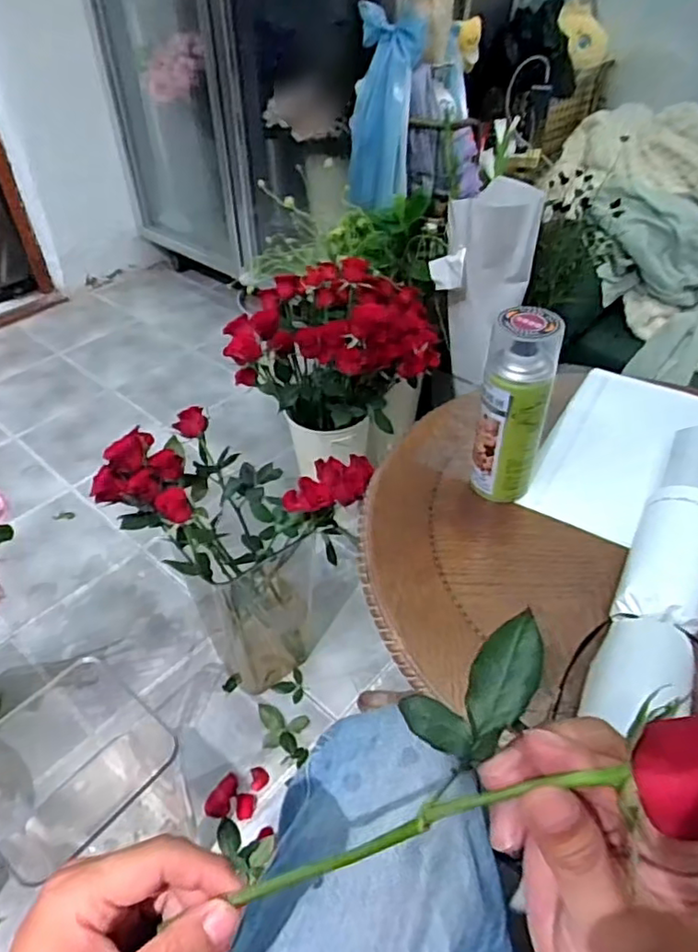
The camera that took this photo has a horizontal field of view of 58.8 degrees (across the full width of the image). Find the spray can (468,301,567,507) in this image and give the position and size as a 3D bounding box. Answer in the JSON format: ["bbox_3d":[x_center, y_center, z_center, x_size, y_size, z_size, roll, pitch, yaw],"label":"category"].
[{"bbox_3d":[0.165,-0.065,0.621,0.064,0.198,0.061,0,43,0],"label":"spray can"}]

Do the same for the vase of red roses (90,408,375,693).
[{"bbox_3d":[-0.176,0.146,1.059,0.369,0.505,0.237,-11,44,-11],"label":"vase of red roses"}]

